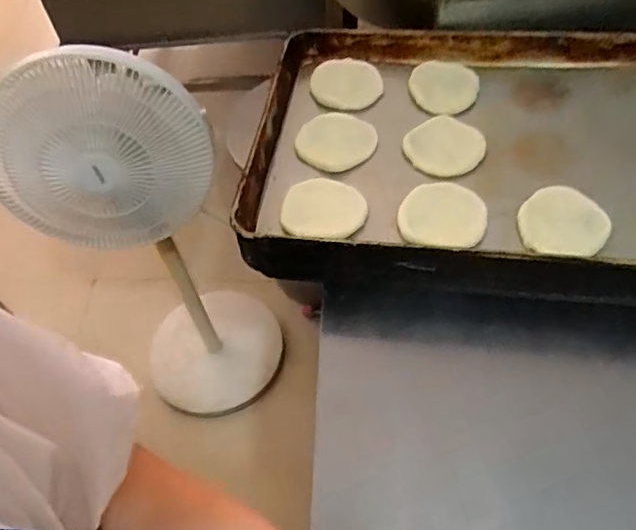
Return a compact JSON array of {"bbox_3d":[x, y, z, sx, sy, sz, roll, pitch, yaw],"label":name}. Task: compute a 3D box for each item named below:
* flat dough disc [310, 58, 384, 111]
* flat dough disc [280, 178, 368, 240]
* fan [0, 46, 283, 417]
[{"bbox_3d":[0.042,-0.265,0.862,0.099,0.015,0.107,-3,52,3],"label":"flat dough disc"},{"bbox_3d":[0.006,-0.068,0.713,0.100,0.011,0.105,1,51,-1],"label":"flat dough disc"},{"bbox_3d":[-0.296,-0.024,1.186,0.305,0.889,0.325,22,58,21],"label":"fan"}]

